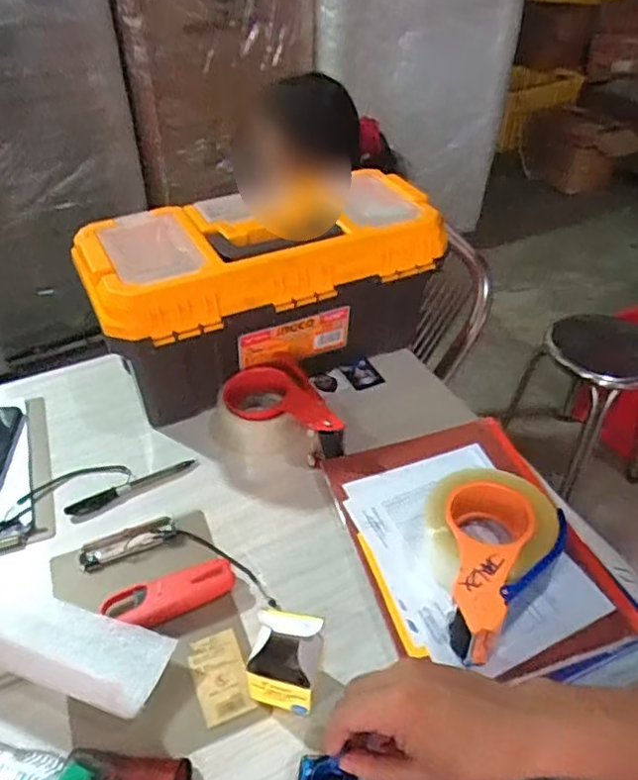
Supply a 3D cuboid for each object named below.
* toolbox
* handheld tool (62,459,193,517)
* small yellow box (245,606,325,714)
[{"bbox_3d":[-0.066,-0.124,0.799,0.417,0.204,0.202,-19,46,-21],"label":"toolbox"},{"bbox_3d":[-0.208,0.105,0.685,0.142,0.011,0.019,-20,46,-21],"label":"handheld tool"},{"bbox_3d":[-0.027,0.222,0.501,0.054,0.098,0.045,10,43,11],"label":"small yellow box"}]

